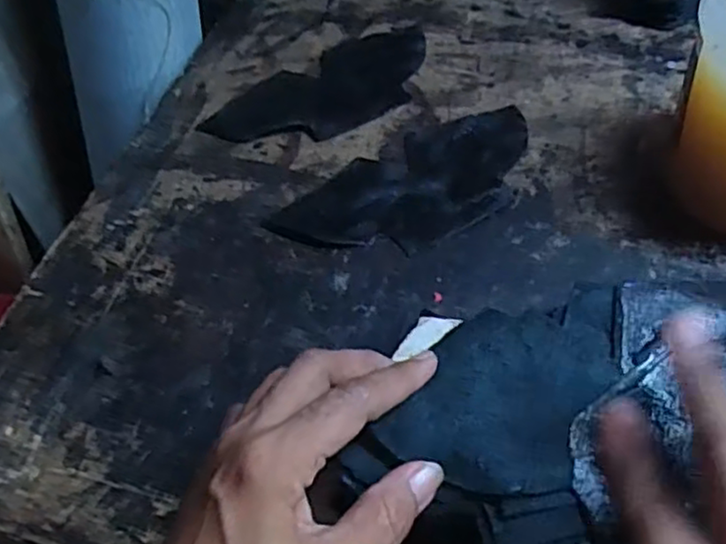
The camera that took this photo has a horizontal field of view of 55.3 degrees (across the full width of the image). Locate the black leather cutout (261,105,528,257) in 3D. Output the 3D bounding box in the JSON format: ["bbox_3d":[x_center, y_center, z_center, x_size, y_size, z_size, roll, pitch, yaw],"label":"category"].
[{"bbox_3d":[0.040,-0.057,0.452,0.185,0.004,0.087,-31,55,-19],"label":"black leather cutout"}]

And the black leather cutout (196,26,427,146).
[{"bbox_3d":[-0.024,-0.140,0.530,0.189,0.004,0.093,-32,55,-19],"label":"black leather cutout"}]

